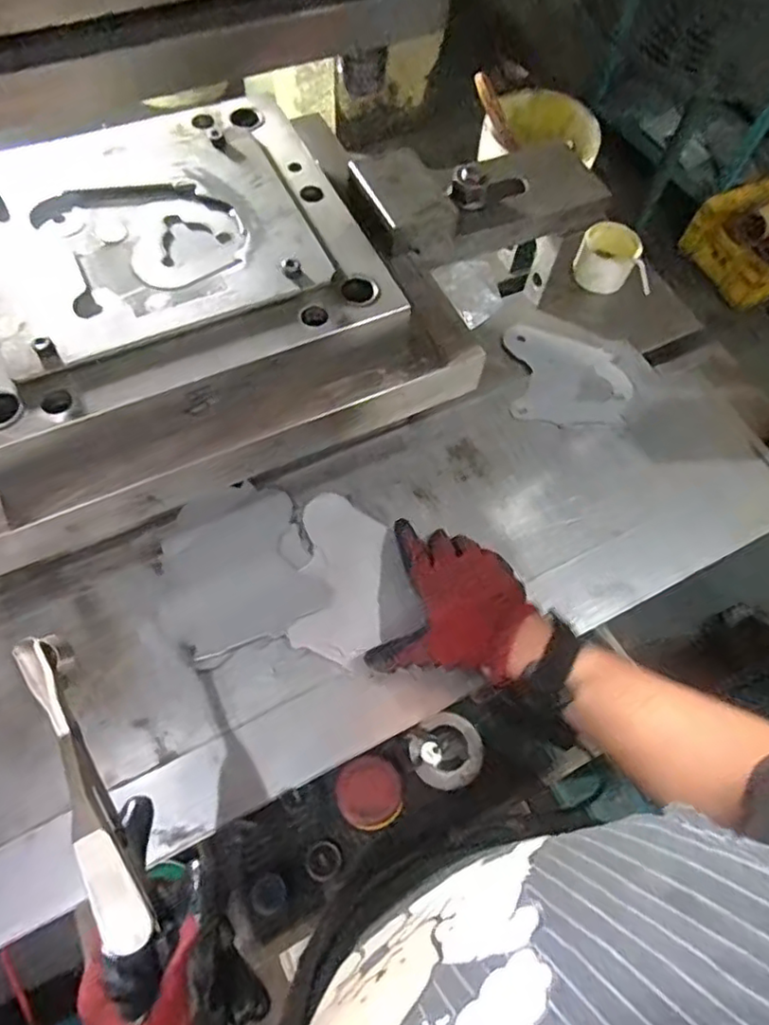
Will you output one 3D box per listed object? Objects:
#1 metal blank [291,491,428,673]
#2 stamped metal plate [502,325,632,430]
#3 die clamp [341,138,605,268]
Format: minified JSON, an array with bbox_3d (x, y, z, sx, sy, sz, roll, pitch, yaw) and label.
[{"bbox_3d":[-0.023,0.058,0.558,0.106,0.006,0.147,5,68,-2],"label":"metal blank"},{"bbox_3d":[0.203,-0.151,0.685,0.129,0.008,0.129,1,64,-3],"label":"stamped metal plate"},{"bbox_3d":[0.103,-0.303,0.587,0.247,0.058,0.108,-22,68,-13],"label":"die clamp"}]

